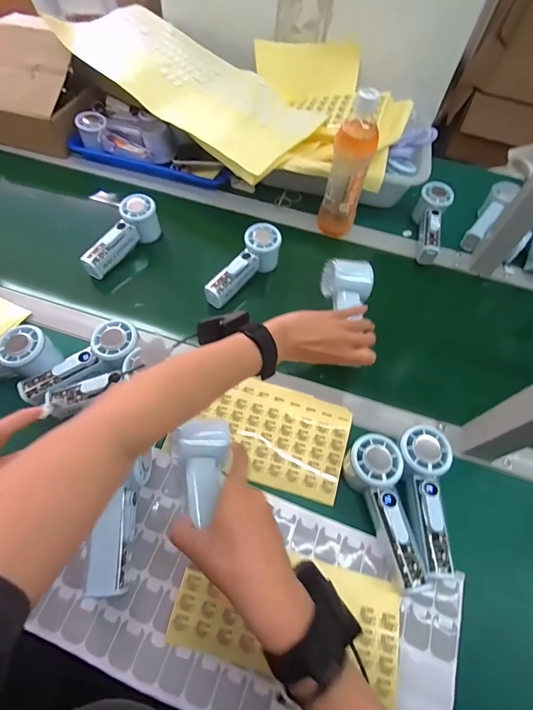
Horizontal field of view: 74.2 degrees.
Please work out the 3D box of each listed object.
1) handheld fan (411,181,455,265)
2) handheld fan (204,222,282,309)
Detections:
[{"bbox_3d":[0.302,-0.239,0.650,0.055,0.059,0.165,12,76,3],"label":"handheld fan"},{"bbox_3d":[-0.037,-0.138,0.574,0.055,0.062,0.159,36,76,16],"label":"handheld fan"}]

